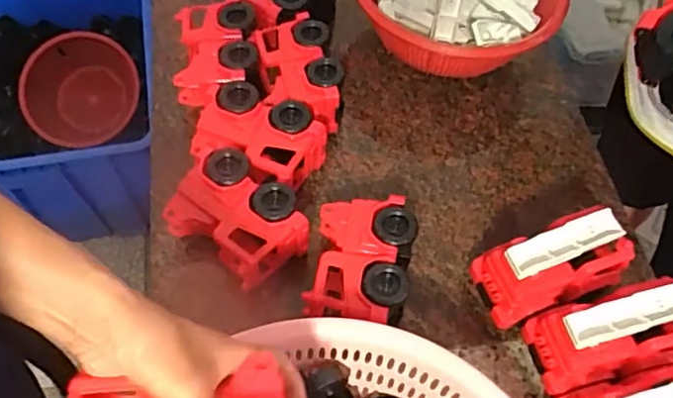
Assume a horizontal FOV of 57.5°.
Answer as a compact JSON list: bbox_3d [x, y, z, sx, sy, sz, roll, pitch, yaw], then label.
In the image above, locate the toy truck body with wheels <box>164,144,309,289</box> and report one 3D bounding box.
[{"bbox_3d":[-0.113,0.022,0.683,0.151,0.074,0.105,36,64,18],"label":"toy truck body with wheels"}]

